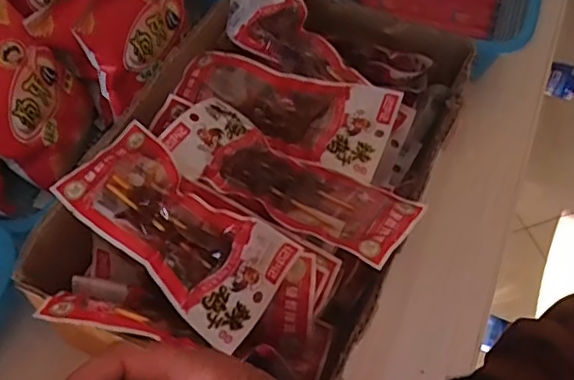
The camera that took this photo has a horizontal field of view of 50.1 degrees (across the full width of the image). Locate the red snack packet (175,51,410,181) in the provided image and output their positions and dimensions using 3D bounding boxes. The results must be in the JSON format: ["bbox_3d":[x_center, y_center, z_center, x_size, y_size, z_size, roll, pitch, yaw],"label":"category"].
[{"bbox_3d":[-0.004,-0.072,0.520,0.191,0.035,0.082,24,60,14],"label":"red snack packet"}]

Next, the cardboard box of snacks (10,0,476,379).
[{"bbox_3d":[-0.013,-0.019,0.509,0.241,0.110,0.368,22,59,13],"label":"cardboard box of snacks"}]

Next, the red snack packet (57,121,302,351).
[{"bbox_3d":[-0.080,0.024,0.431,0.183,0.021,0.080,38,75,24],"label":"red snack packet"}]

